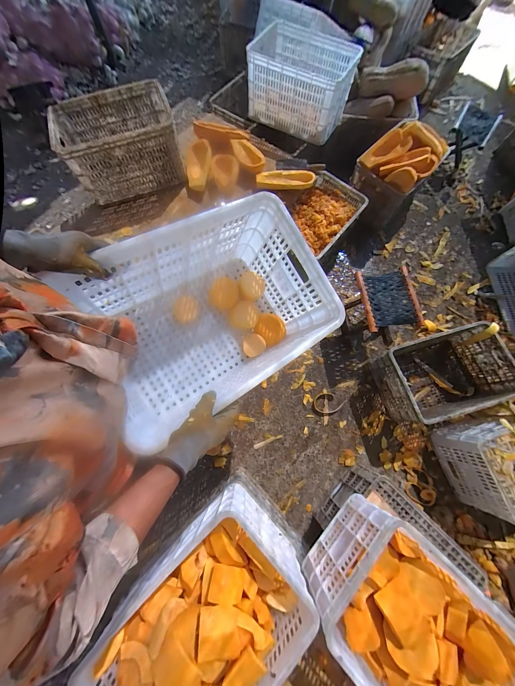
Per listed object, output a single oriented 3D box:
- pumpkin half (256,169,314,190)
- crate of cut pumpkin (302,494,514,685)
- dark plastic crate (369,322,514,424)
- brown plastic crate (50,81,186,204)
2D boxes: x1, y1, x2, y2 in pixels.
[{"bbox_3d":[0.144,-0.852,1.242,0.292,0.077,0.082,7,74,1],"label":"pumpkin half"},{"bbox_3d":[0.454,0.805,0.701,0.517,0.281,0.351,41,78,10],"label":"crate of cut pumpkin"},{"bbox_3d":[0.887,0.158,1.186,0.509,0.273,0.362,-16,75,-5],"label":"dark plastic crate"},{"bbox_3d":[-0.634,-0.936,1.122,0.493,0.280,0.335,-15,75,-5],"label":"brown plastic crate"}]

